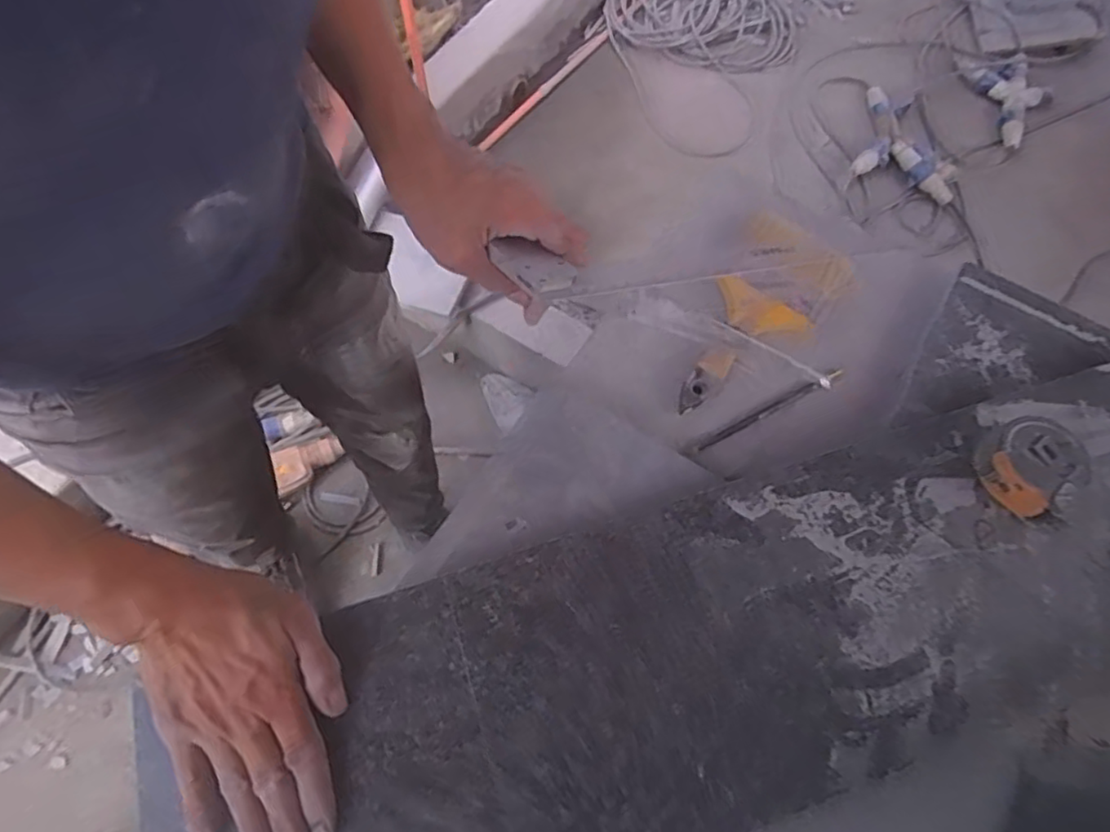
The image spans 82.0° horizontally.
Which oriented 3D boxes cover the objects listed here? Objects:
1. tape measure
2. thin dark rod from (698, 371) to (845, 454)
[{"bbox_3d":[0.366,0.037,0.489,0.066,0.037,0.066,-28,69,-13],"label":"tape measure"},{"bbox_3d":[0.196,-0.009,0.569,0.163,0.007,0.010,-29,69,-13],"label":"thin dark rod"}]

